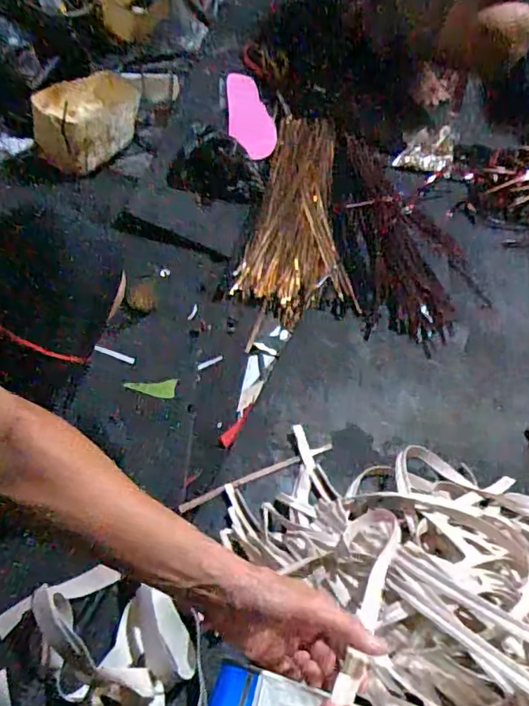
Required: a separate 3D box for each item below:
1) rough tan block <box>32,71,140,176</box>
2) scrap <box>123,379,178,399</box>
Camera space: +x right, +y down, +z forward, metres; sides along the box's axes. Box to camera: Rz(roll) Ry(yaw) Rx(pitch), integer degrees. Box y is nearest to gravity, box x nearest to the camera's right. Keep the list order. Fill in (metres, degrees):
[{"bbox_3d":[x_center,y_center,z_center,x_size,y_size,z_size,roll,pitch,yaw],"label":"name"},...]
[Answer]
[{"bbox_3d":[-0.325,-0.434,1.006,0.092,0.130,0.205,42,67,17],"label":"rough tan block"},{"bbox_3d":[-0.168,0.055,0.793,0.074,0.009,0.030,-7,62,-8],"label":"scrap"}]

